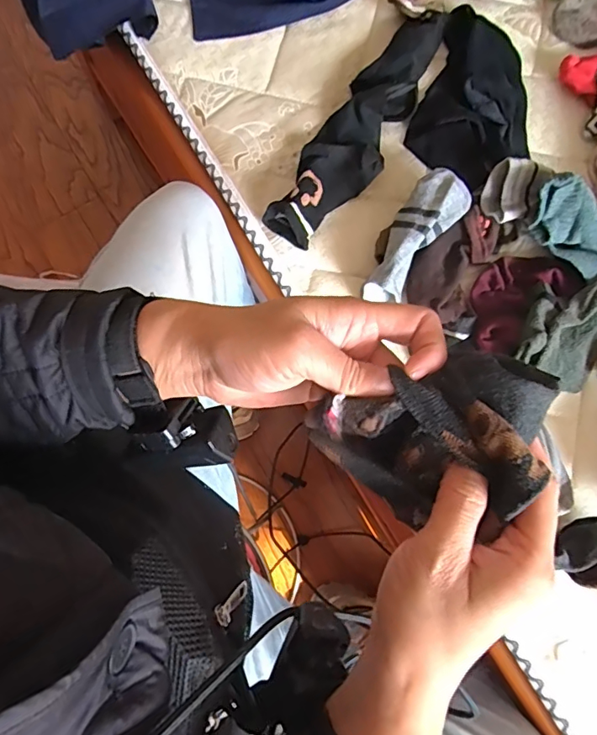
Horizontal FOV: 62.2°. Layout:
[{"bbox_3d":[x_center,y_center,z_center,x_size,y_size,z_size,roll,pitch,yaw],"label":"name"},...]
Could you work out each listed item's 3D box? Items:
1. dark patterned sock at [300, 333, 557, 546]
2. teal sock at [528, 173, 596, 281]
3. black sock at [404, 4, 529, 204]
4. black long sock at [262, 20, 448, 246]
[{"bbox_3d":[0.059,0.027,0.232,0.096,0.044,0.080,26,80,5],"label":"dark patterned sock"},{"bbox_3d":[0.284,-0.145,0.507,0.063,0.044,0.121,-47,108,-8],"label":"teal sock"},{"bbox_3d":[0.219,-0.310,0.580,0.148,0.036,0.221,20,79,4],"label":"black sock"},{"bbox_3d":[0.074,-0.281,0.574,0.087,0.036,0.319,28,80,6],"label":"black long sock"}]

